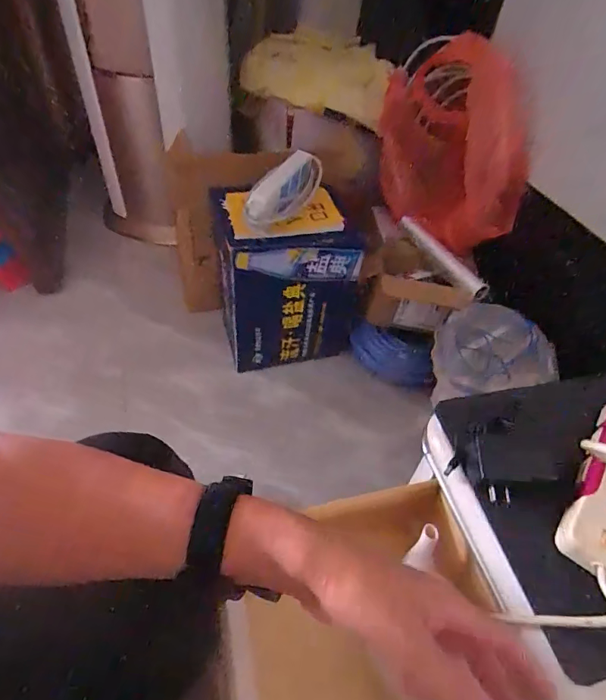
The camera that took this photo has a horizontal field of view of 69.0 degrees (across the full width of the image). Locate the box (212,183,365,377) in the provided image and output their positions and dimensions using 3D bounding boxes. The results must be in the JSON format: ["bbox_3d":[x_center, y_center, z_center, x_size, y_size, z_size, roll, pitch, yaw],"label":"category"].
[{"bbox_3d":[-0.033,-0.130,0.919,0.258,0.355,0.177,-11,50,-15],"label":"box"}]

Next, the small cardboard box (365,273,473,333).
[{"bbox_3d":[0.232,-0.089,0.908,0.186,0.126,0.041,12,48,6],"label":"small cardboard box"}]

